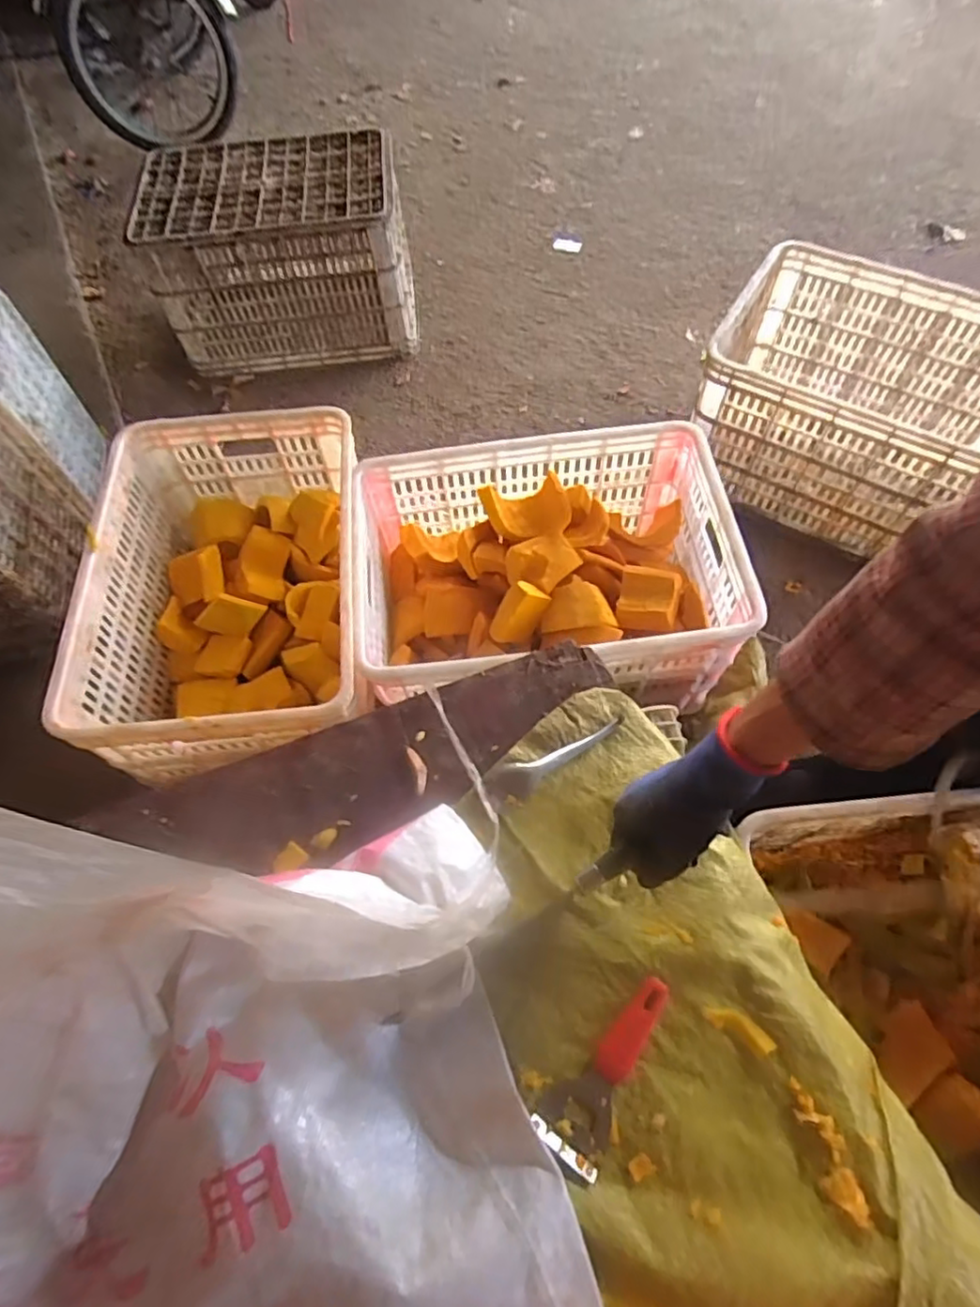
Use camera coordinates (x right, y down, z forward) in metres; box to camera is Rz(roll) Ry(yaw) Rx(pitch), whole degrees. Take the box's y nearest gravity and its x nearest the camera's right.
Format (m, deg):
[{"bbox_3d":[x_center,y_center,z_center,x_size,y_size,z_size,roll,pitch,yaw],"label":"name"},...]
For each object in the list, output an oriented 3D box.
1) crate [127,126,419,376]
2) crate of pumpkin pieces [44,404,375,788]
[{"bbox_3d":[-0.446,-0.872,1.389,0.530,0.320,0.302,-6,63,0],"label":"crate"},{"bbox_3d":[-0.369,-0.093,0.960,0.365,0.245,0.532,-7,63,0],"label":"crate of pumpkin pieces"}]

